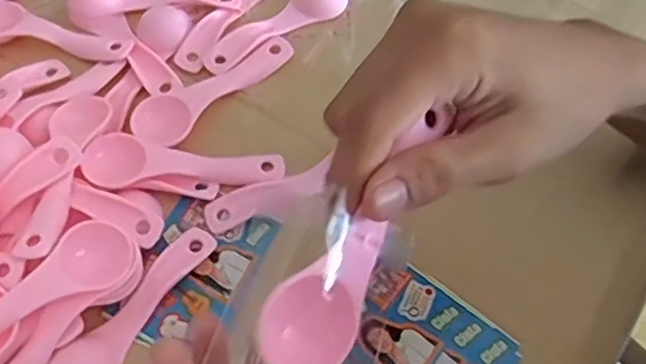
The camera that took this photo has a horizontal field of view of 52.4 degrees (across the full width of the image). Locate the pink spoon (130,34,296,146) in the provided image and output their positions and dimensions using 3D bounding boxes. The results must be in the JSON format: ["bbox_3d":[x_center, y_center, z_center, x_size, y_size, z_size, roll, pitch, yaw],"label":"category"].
[{"bbox_3d":[-0.068,-0.060,0.403,0.036,0.011,0.109,40,69,19],"label":"pink spoon"}]

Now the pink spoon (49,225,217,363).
[{"bbox_3d":[-0.101,0.067,0.347,0.030,0.012,0.112,27,66,14],"label":"pink spoon"}]

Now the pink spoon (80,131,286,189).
[{"bbox_3d":[-0.079,-0.009,0.380,0.111,0.013,0.036,5,62,-11],"label":"pink spoon"}]

